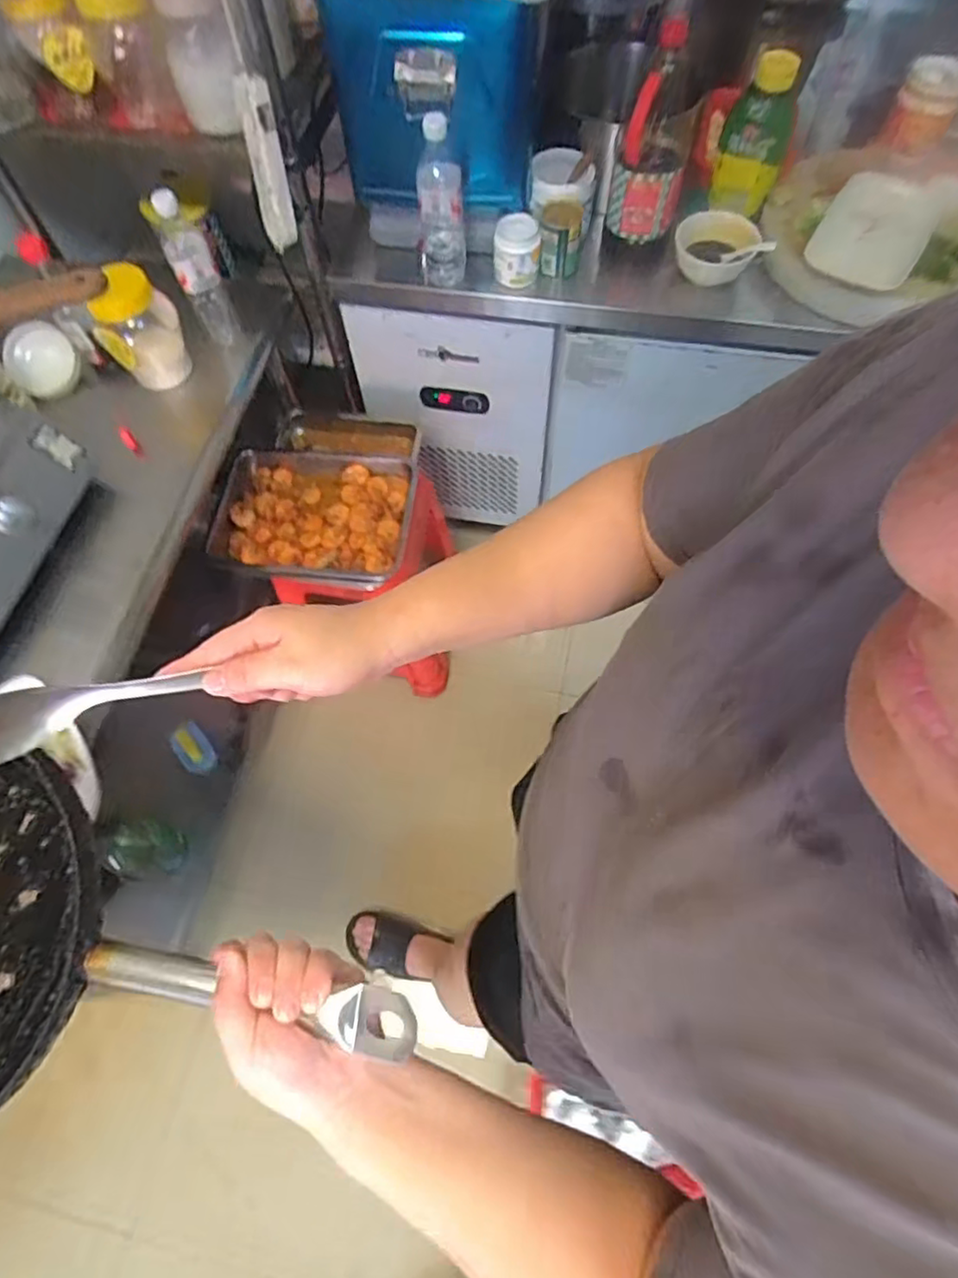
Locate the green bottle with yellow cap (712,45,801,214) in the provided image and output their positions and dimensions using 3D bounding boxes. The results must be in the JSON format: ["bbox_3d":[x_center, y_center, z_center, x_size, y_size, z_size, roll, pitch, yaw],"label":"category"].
[{"bbox_3d":[0.400,-0.725,0.927,0.095,0.195,0.069,20,67,11],"label":"green bottle with yellow cap"}]

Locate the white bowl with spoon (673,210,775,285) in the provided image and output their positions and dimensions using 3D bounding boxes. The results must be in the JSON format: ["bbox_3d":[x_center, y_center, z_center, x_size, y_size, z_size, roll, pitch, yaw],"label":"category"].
[{"bbox_3d":[0.383,-0.614,1.007,0.128,0.052,0.108,-8,65,-2],"label":"white bowl with spoon"}]

